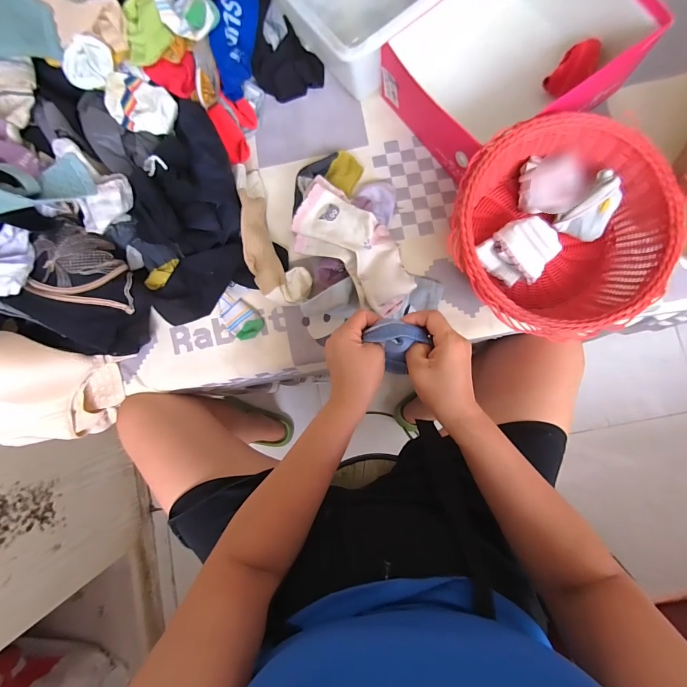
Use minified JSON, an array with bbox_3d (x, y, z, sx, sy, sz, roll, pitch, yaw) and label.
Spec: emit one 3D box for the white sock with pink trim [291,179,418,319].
[{"bbox_3d":[0.015,-0.146,0.519,0.222,0.056,0.111,41,88,7],"label":"white sock with pink trim"}]

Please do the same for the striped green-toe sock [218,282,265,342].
[{"bbox_3d":[-0.167,-0.051,0.543,0.057,0.007,0.087,-25,97,-4],"label":"striped green-toe sock"}]

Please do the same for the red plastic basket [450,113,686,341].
[{"bbox_3d":[0.287,-0.149,0.474,0.268,0.112,0.269,0,84,4],"label":"red plastic basket"}]

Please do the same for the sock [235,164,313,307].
[{"bbox_3d":[-0.129,-0.170,0.535,0.081,0.043,0.246,-27,83,1],"label":"sock"}]

